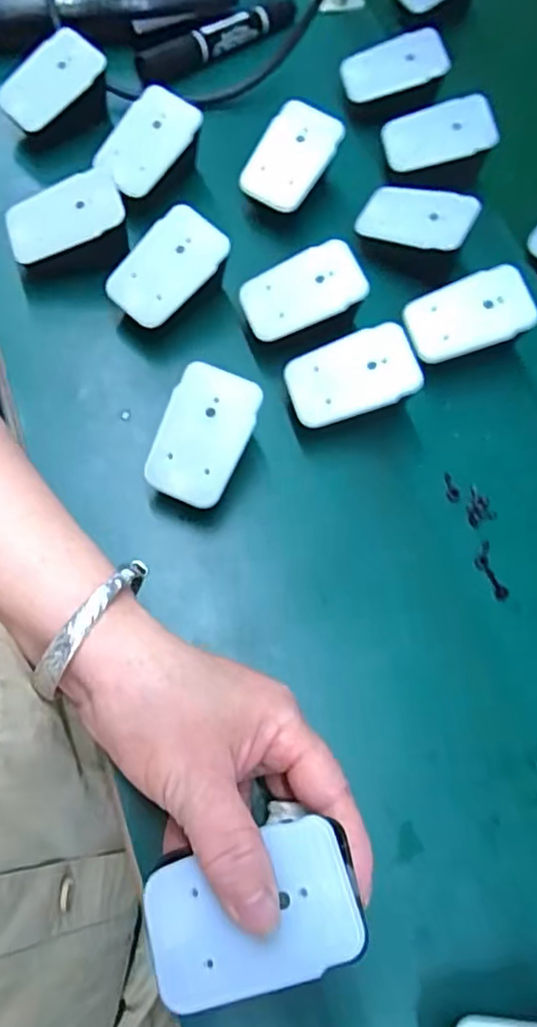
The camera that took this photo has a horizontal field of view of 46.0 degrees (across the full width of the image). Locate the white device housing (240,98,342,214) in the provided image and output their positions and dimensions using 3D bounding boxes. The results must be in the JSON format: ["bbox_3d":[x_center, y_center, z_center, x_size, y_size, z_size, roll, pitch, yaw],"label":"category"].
[{"bbox_3d":[0.014,-0.226,0.400,0.042,0.008,0.065,31,96,-2],"label":"white device housing"}]

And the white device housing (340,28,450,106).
[{"bbox_3d":[0.088,-0.311,0.441,0.069,0.010,0.040,-14,77,17],"label":"white device housing"}]

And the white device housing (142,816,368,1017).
[{"bbox_3d":[-0.006,0.135,0.214,0.070,0.015,0.045,-15,72,-8],"label":"white device housing"}]

